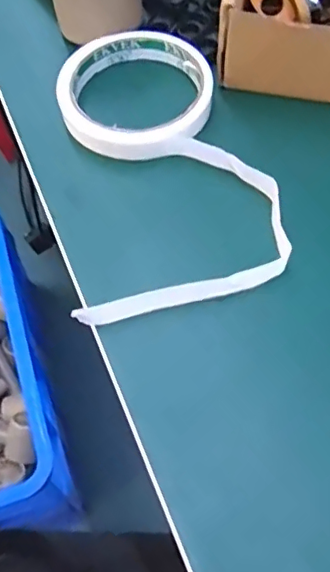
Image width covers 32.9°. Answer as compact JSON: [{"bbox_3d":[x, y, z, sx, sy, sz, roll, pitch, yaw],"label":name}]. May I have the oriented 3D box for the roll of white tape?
[{"bbox_3d":[0.000,-0.075,0.317,0.110,0.018,0.189,-9,62,-3],"label":"roll of white tape"}]

